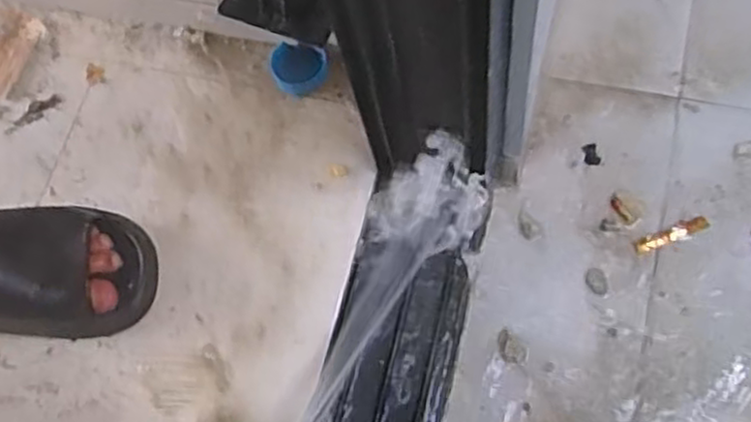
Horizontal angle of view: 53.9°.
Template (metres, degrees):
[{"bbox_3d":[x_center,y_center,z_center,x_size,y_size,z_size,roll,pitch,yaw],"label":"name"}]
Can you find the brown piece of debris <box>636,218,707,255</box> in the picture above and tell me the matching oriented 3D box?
[{"bbox_3d":[0.283,0.023,0.708,0.070,0.010,0.014,-22,68,-1],"label":"brown piece of debris"}]

